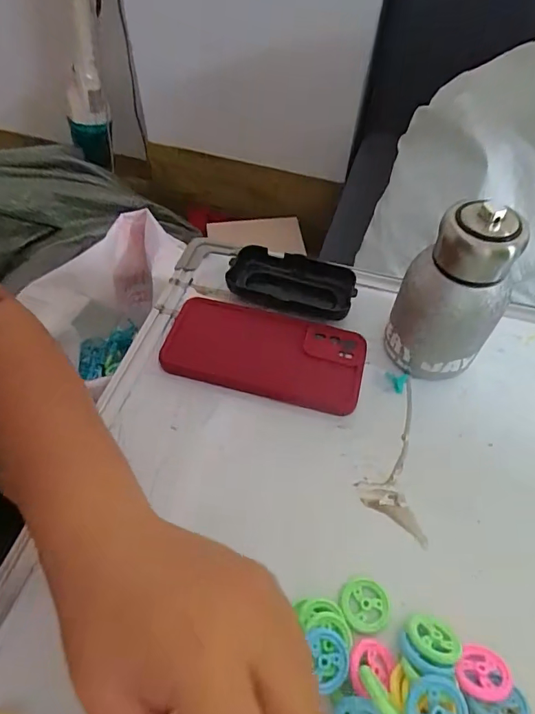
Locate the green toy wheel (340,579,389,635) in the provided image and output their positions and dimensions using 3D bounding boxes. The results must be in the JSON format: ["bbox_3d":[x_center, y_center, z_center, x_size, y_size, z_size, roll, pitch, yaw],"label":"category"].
[{"bbox_3d":[0.058,0.148,0.272,0.028,0.005,0.027,1,53,-2],"label":"green toy wheel"}]

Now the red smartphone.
[{"bbox_3d":[-0.003,-0.005,0.377,0.160,0.013,0.076,14,53,8],"label":"red smartphone"}]

